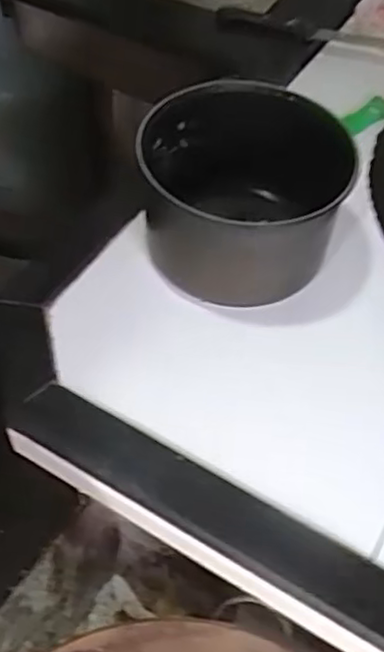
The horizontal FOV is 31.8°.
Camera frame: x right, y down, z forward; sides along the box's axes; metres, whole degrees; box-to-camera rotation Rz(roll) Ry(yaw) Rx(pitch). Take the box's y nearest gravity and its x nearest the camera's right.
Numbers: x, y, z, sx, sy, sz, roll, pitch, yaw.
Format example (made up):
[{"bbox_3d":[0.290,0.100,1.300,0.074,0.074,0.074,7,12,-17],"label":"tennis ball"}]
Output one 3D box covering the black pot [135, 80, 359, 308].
[{"bbox_3d":[0.039,-0.109,0.561,0.161,0.112,0.165,2,53,-2],"label":"black pot"}]

